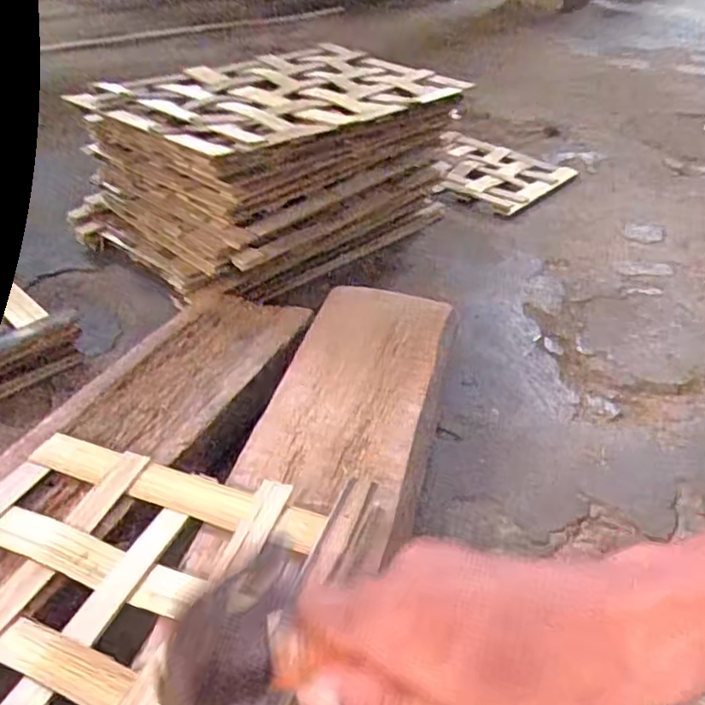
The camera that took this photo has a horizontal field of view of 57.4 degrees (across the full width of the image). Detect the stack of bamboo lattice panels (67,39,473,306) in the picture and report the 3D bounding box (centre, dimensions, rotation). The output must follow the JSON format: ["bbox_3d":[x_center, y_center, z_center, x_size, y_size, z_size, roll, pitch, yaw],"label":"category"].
[{"bbox_3d":[-0.089,-0.217,0.728,0.263,0.179,0.361,31,46,31],"label":"stack of bamboo lattice panels"}]

